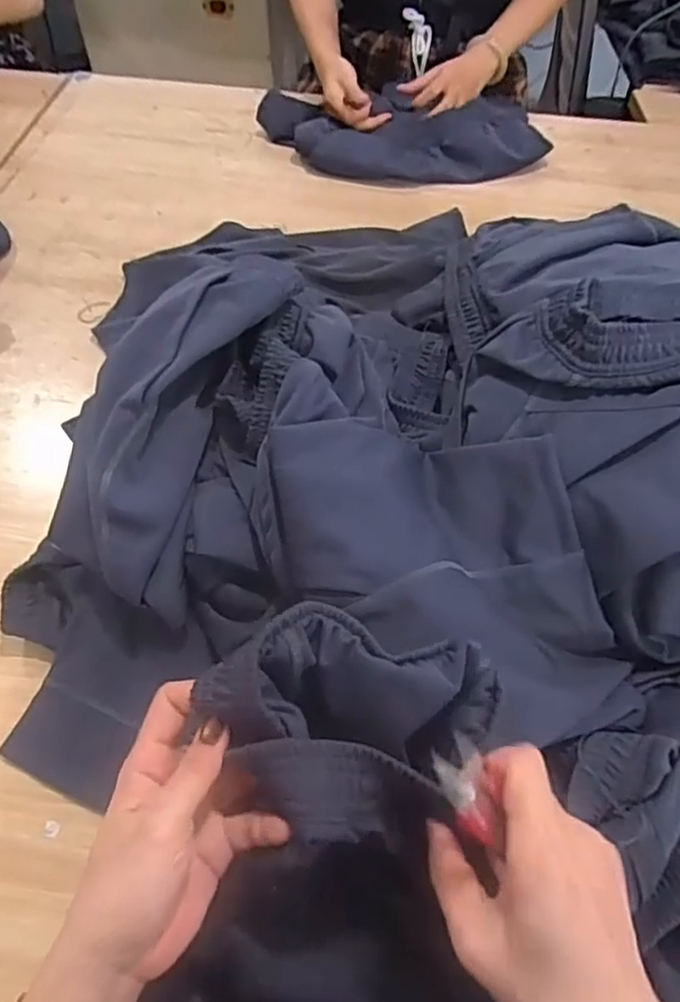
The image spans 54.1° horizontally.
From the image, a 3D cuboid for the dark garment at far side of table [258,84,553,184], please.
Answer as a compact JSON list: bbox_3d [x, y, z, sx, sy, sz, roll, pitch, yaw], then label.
[{"bbox_3d":[0.087,-0.526,0.945,0.410,0.048,0.174,6,57,2],"label":"dark garment at far side of table"}]

